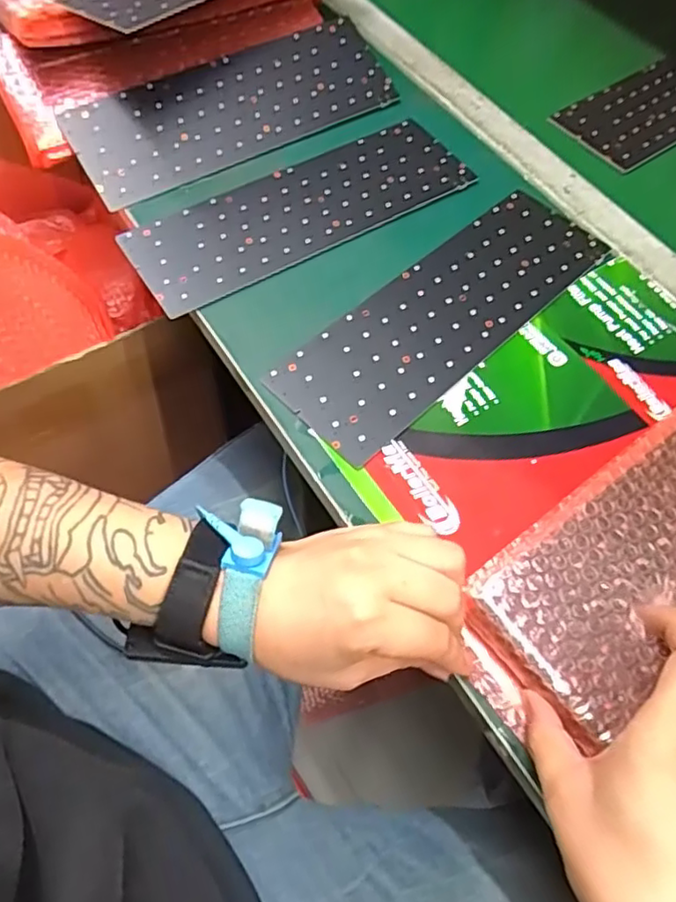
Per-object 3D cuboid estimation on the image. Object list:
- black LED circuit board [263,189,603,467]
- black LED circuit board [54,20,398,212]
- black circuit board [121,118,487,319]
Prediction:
[{"bbox_3d":[0.079,-0.100,0.456,0.273,0.004,0.091,-39,70,-22],"label":"black LED circuit board"},{"bbox_3d":[-0.084,-0.292,0.540,0.279,0.006,0.093,-28,87,-17],"label":"black LED circuit board"},{"bbox_3d":[-0.027,-0.193,0.504,0.277,0.010,0.092,-29,66,-18],"label":"black circuit board"}]

